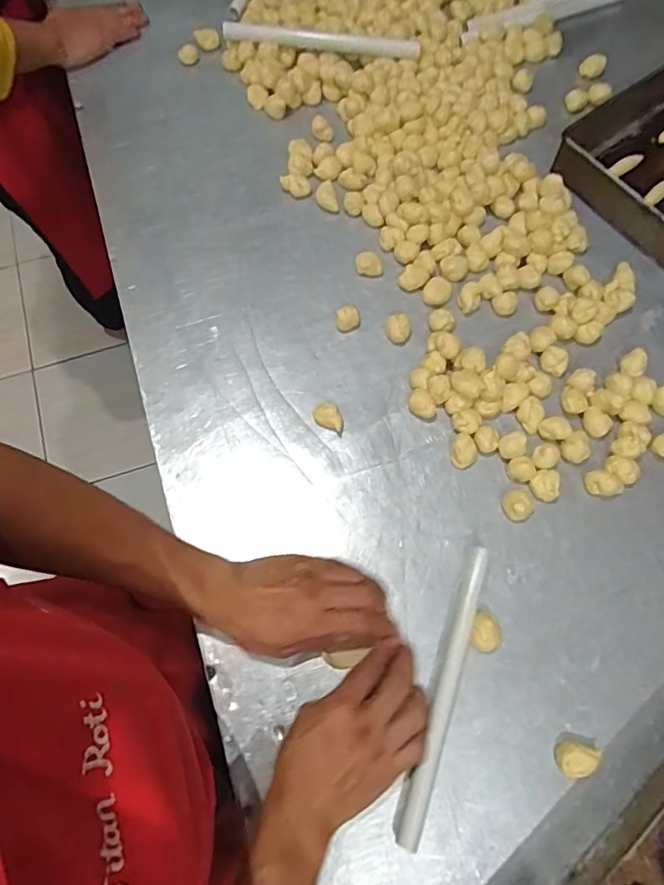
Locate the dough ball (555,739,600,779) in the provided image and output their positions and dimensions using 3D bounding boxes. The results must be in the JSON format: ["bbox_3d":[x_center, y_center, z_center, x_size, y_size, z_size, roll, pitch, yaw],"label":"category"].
[{"bbox_3d":[0.220,0.287,0.494,0.037,0.015,0.029,13,71,7],"label":"dough ball"}]

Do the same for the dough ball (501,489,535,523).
[{"bbox_3d":[0.195,0.065,0.574,0.028,0.021,0.033,-40,73,-12],"label":"dough ball"}]

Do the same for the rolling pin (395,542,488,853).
[{"bbox_3d":[0.106,0.229,0.516,0.021,0.020,0.266,17,71,8],"label":"rolling pin"}]

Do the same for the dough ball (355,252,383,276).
[{"bbox_3d":[0.046,-0.223,0.685,0.033,0.015,0.027,0,70,2],"label":"dough ball"}]

